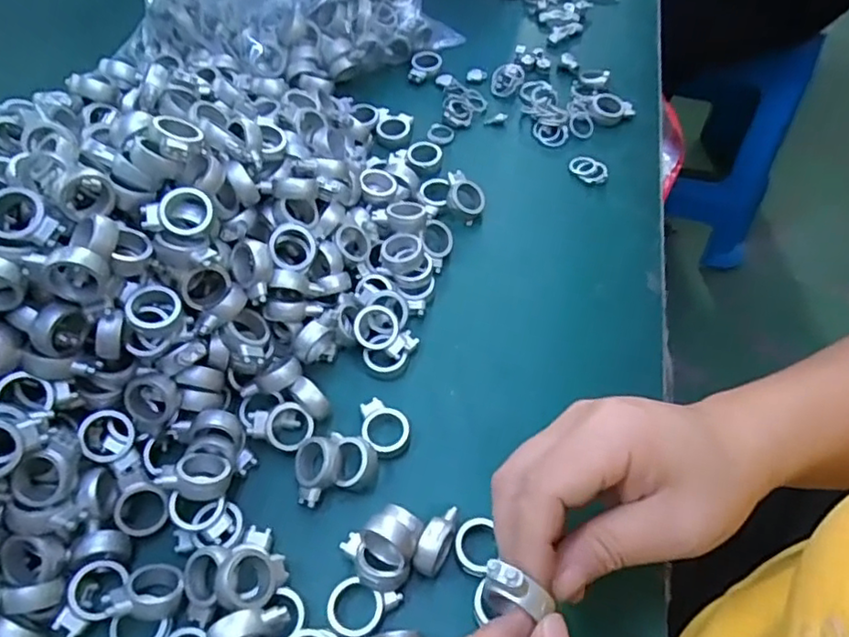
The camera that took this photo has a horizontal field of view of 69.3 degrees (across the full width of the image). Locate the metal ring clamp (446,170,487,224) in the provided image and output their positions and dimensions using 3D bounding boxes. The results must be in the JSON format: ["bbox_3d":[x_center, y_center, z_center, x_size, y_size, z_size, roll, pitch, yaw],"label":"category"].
[{"bbox_3d":[0.028,-0.084,0.422,0.032,0.015,0.031,32,70,-15],"label":"metal ring clamp"}]

